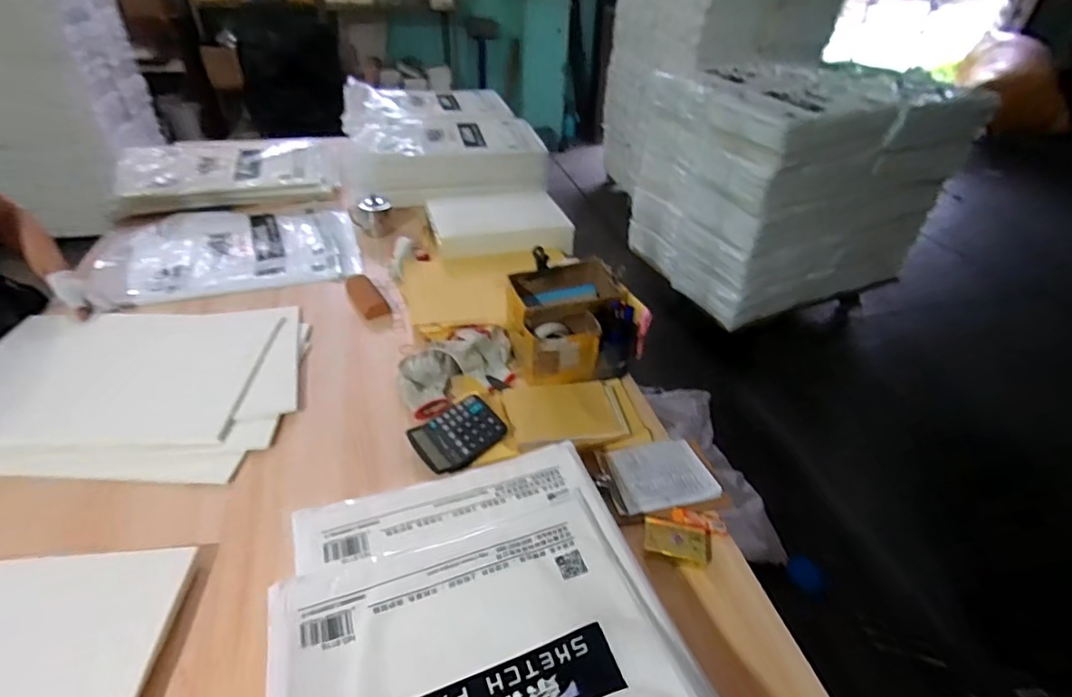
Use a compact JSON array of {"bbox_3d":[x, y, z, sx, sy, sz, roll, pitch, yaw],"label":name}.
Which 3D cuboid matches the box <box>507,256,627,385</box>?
[{"bbox_3d":[0.066,-0.056,1.095,0.220,0.135,0.231,-6,39,-10],"label":"box"}]

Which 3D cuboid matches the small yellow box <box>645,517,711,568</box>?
[{"bbox_3d":[0.206,0.278,0.784,0.094,0.018,0.057,11,39,12],"label":"small yellow box"}]

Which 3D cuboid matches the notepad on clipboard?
[{"bbox_3d":[0.201,0.212,0.889,0.196,0.018,0.145,-4,39,-8],"label":"notepad on clipboard"}]

